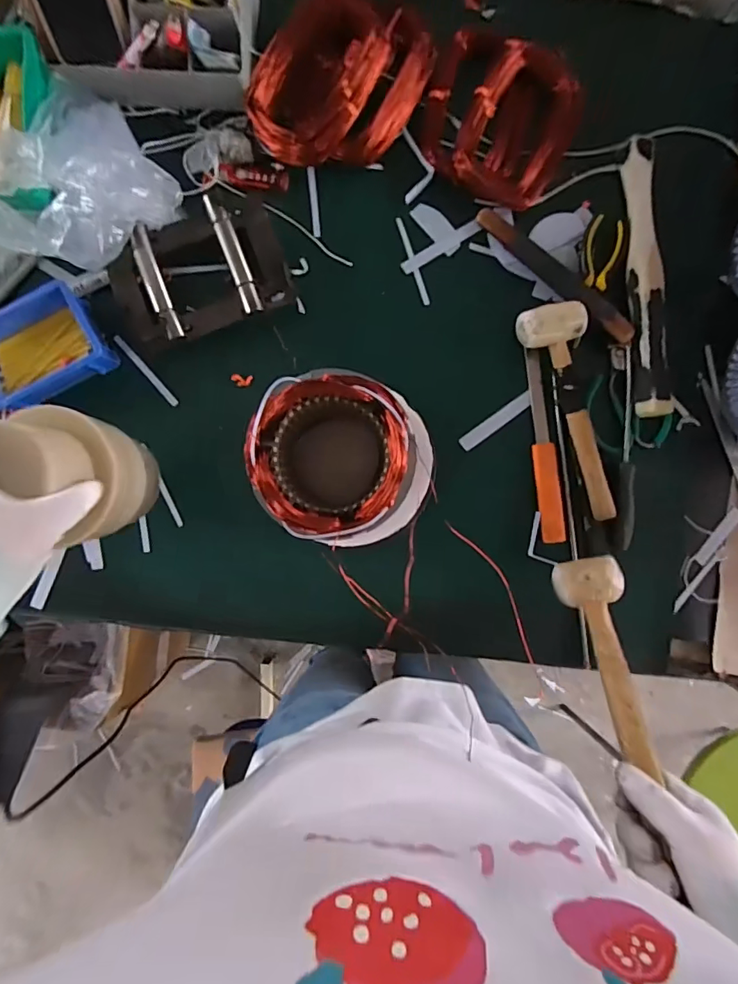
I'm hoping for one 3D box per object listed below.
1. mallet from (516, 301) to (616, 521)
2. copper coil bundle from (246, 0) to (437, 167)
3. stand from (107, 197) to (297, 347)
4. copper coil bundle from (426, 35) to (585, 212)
[{"bbox_3d":[0.227,-0.090,0.573,0.073,0.043,0.247,-9,91,-1],"label":"mallet"},{"bbox_3d":[-0.032,-0.472,0.563,0.162,0.059,0.197,30,90,-2],"label":"copper coil bundle"},{"bbox_3d":[-0.196,-0.255,0.571,0.200,0.050,0.142,-17,92,-1],"label":"stand"},{"bbox_3d":[0.155,-0.441,0.572,0.172,0.056,0.157,24,91,-2],"label":"copper coil bundle"}]

